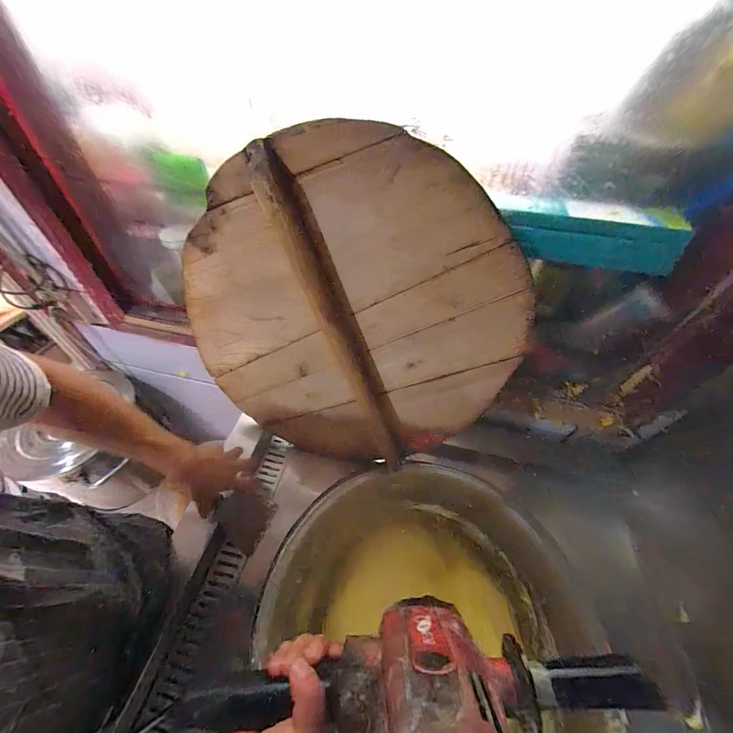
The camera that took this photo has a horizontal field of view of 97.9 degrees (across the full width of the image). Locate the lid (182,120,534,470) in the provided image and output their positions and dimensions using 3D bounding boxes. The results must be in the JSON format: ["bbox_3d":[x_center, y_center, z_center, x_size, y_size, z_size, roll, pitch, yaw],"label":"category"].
[{"bbox_3d":[-0.032,-0.042,0.523,0.530,0.547,0.040,-5,32,13],"label":"lid"}]

